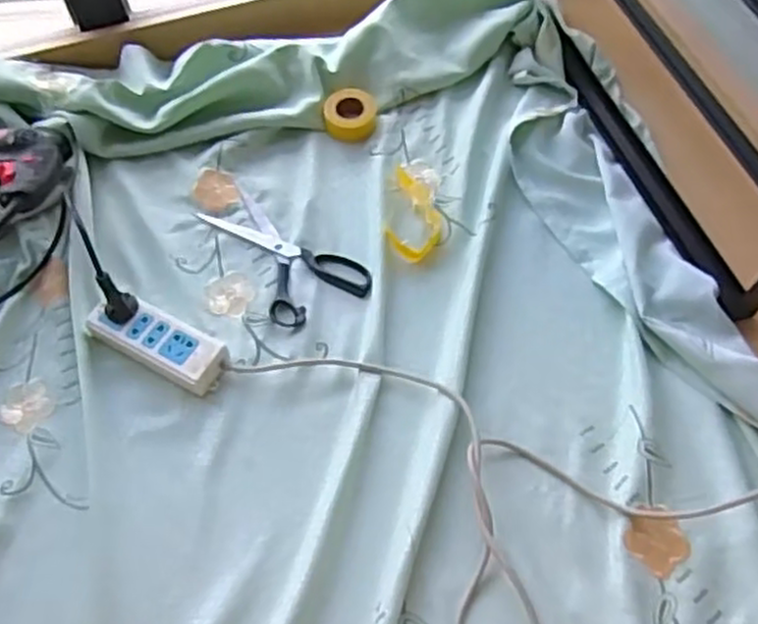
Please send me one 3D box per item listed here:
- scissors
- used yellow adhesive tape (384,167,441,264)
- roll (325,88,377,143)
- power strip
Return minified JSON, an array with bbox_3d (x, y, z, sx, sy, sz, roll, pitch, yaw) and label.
[{"bbox_3d":[-0.124,-0.062,0.880,0.235,0.015,0.112,36,66,20],"label":"scissors"},{"bbox_3d":[0.044,-0.122,0.884,0.061,0.025,0.143,7,59,5],"label":"used yellow adhesive tape"},{"bbox_3d":[-0.037,-0.259,0.973,0.067,0.026,0.078,-2,59,0],"label":"roll"},{"bbox_3d":[-0.238,0.032,0.802,0.158,0.030,0.058,25,63,15],"label":"power strip"}]

